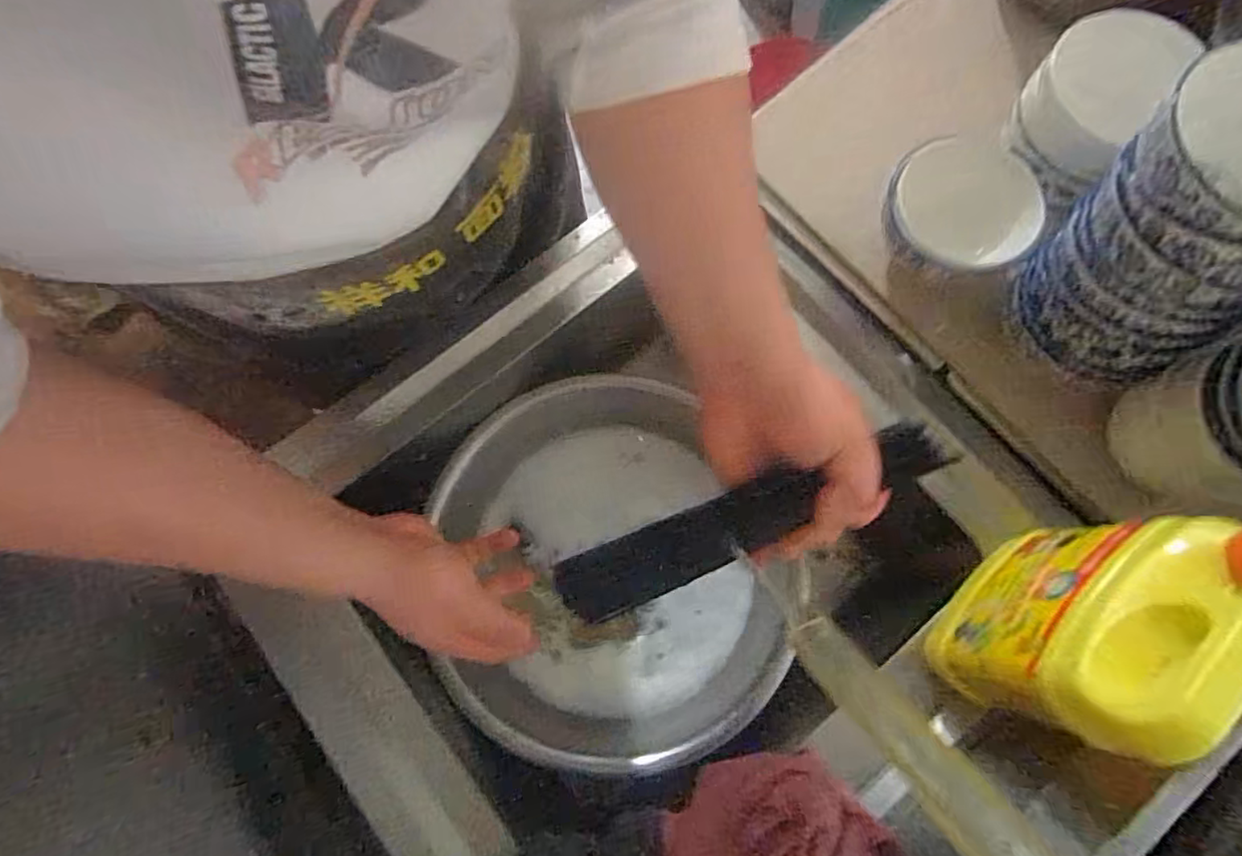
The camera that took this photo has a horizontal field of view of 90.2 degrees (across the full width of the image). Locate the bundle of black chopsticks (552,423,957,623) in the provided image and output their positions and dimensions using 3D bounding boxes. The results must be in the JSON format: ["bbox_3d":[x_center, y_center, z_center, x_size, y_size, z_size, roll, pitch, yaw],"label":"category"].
[{"bbox_3d":[0.062,0.059,0.366,0.240,0.021,0.041,-29,75,25],"label":"bundle of black chopsticks"}]

